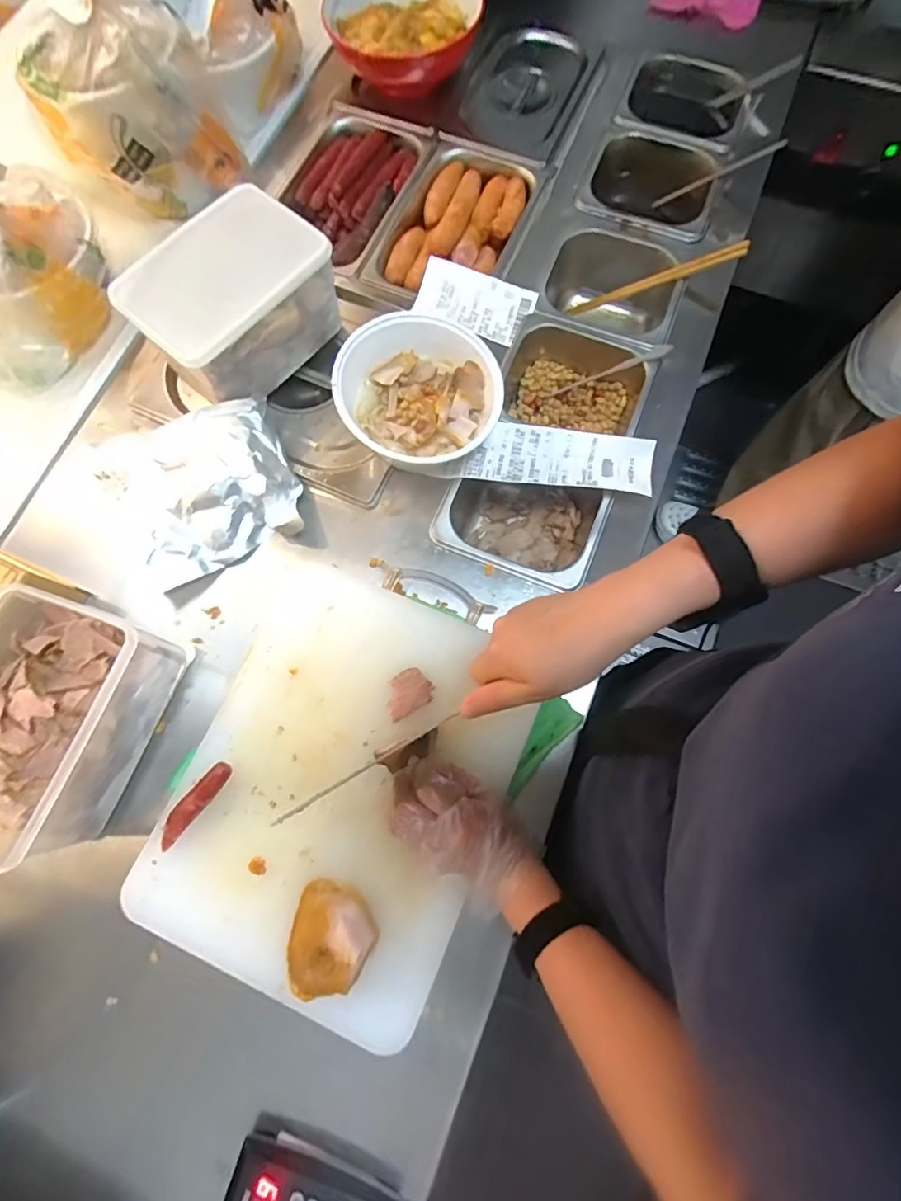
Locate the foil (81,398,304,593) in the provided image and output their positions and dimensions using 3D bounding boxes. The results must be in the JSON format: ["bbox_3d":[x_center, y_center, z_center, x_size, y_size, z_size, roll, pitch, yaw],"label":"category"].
[{"bbox_3d":[-0.273,-0.117,0.569,0.200,0.059,0.169,-23,74,-7],"label":"foil"}]

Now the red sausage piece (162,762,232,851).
[{"bbox_3d":[-0.227,0.180,0.473,0.020,0.019,0.082,41,77,12],"label":"red sausage piece"}]

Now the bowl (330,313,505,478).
[{"bbox_3d":[-0.032,-0.206,0.567,0.157,0.100,0.152,0,72,0],"label":"bowl"}]

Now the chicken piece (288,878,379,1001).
[{"bbox_3d":[-0.099,0.279,0.440,0.066,0.036,0.079,24,74,7],"label":"chicken piece"}]

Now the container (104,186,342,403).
[{"bbox_3d":[-0.232,-0.318,0.592,0.124,0.127,0.194,39,76,11],"label":"container"}]

